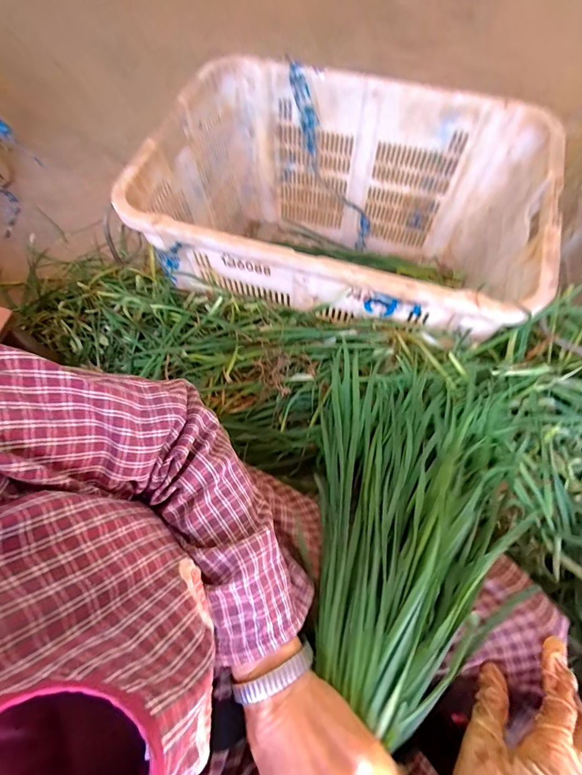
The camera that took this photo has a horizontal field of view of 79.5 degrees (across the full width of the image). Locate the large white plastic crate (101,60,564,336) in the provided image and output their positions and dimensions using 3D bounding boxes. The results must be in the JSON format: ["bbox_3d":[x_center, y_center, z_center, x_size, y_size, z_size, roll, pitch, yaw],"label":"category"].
[{"bbox_3d":[0.085,-0.311,0.731,0.662,0.362,0.462,19,70,7],"label":"large white plastic crate"}]

